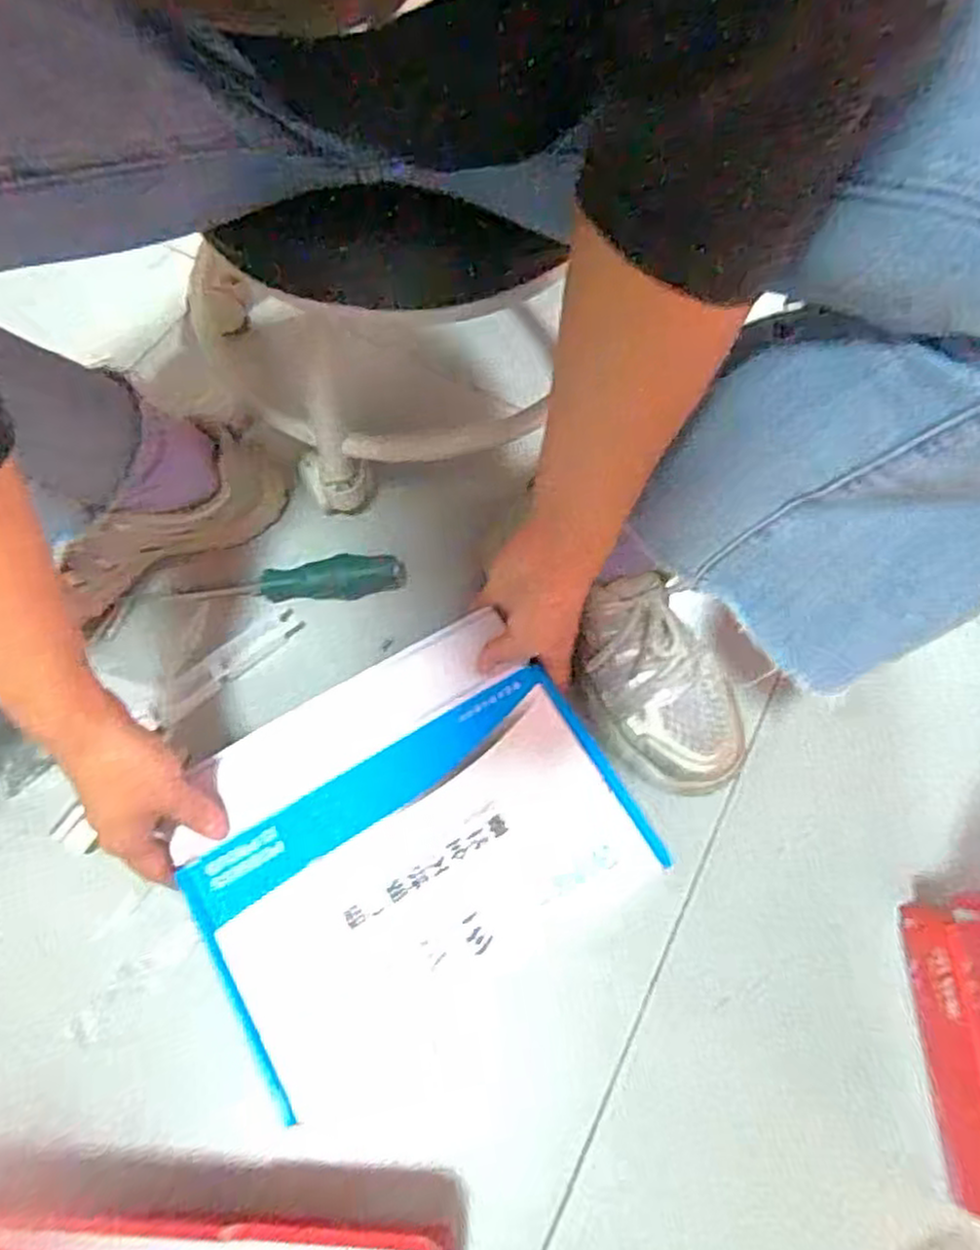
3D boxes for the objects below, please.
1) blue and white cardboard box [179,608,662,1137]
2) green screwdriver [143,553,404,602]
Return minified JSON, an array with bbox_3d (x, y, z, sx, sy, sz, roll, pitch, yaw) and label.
[{"bbox_3d":[-0.047,0.134,0.453,0.247,0.034,0.232,-28,70,-15],"label":"blue and white cardboard box"},{"bbox_3d":[-0.158,-0.031,0.565,0.183,0.025,0.026,-8,66,-7],"label":"green screwdriver"}]

